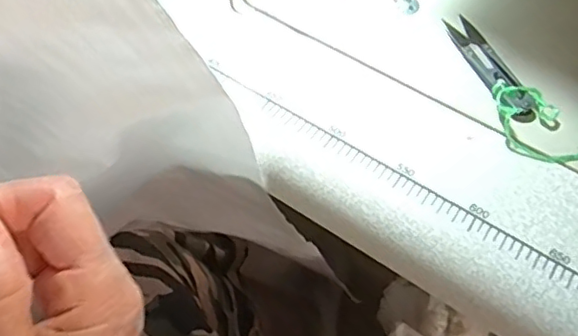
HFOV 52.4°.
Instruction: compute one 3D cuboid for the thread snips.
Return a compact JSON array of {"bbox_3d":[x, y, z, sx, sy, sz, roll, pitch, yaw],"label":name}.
[{"bbox_3d":[0.139,-0.072,0.407,0.024,0.009,0.099,-17,58,-14],"label":"thread snips"}]

